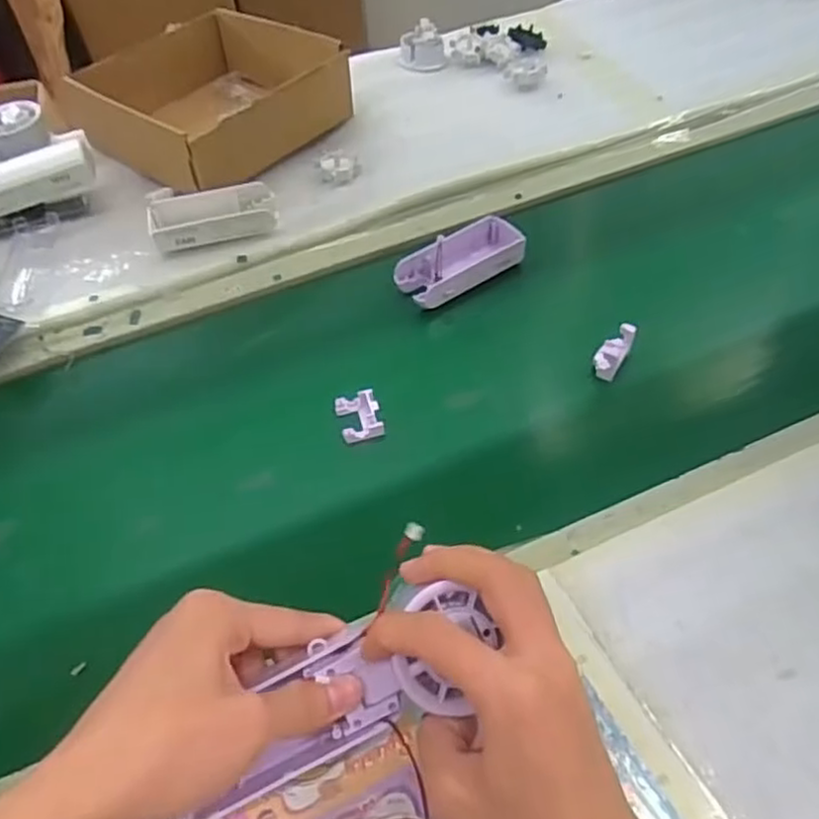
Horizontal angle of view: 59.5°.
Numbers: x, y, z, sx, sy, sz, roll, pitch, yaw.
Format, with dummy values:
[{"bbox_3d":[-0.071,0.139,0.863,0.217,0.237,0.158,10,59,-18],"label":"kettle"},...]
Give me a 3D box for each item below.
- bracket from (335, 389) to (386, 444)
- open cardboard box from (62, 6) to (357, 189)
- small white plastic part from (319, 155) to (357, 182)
[{"bbox_3d":[-0.036,0.005,0.517,0.030,0.020,0.036,-11,52,-5],"label":"bracket"},{"bbox_3d":[-0.197,-0.315,0.728,0.216,0.073,0.203,33,60,26],"label":"open cardboard box"},{"bbox_3d":[-0.068,-0.229,0.690,0.033,0.020,0.028,-2,51,2],"label":"small white plastic part"}]

